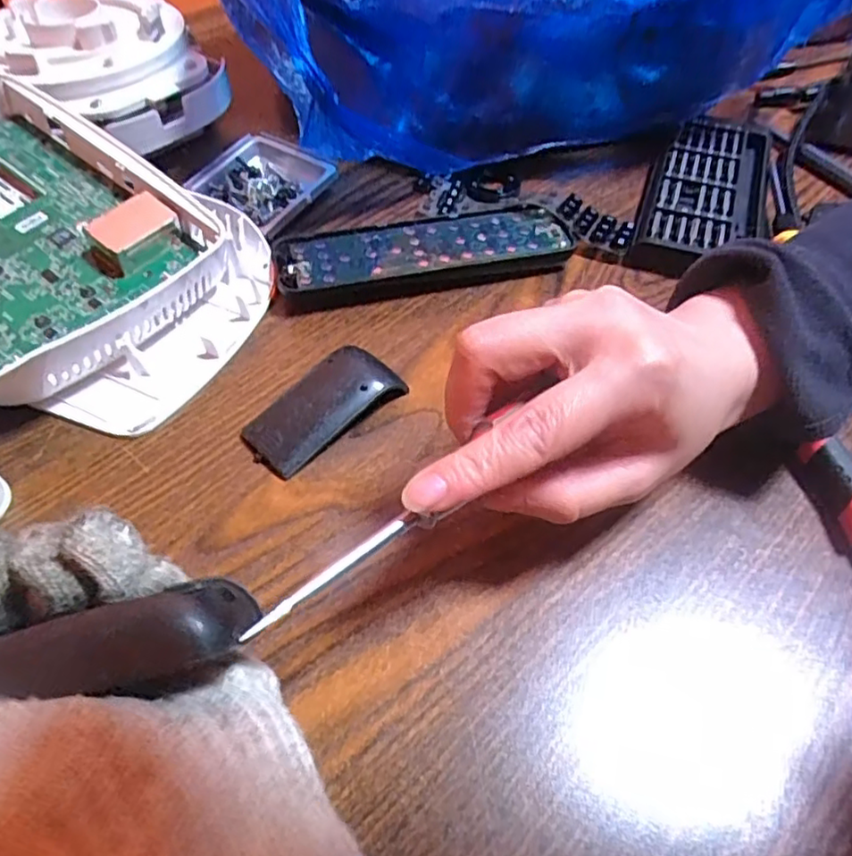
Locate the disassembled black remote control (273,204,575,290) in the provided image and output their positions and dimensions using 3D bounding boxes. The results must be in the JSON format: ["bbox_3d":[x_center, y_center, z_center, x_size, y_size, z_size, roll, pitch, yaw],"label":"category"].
[{"bbox_3d":[-0.002,-0.093,0.341,0.151,0.020,0.045,-11,52,-11],"label":"disassembled black remote control"}]

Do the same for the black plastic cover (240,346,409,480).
[{"bbox_3d":[-0.043,-0.009,0.275,0.033,0.017,0.068,36,58,24],"label":"black plastic cover"}]

